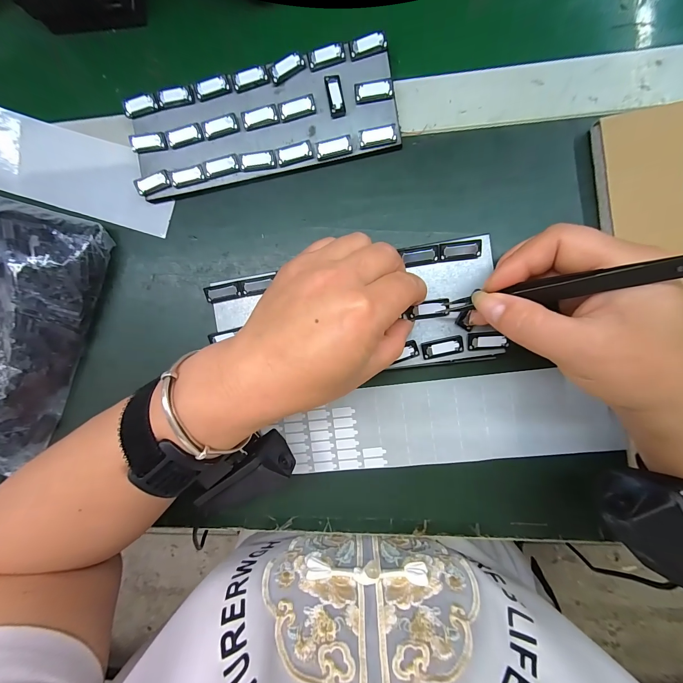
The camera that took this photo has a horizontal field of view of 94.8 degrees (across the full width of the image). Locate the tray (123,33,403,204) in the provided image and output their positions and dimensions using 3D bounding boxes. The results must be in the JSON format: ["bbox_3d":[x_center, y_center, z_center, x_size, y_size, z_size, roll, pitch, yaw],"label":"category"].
[{"bbox_3d":[-0.060,-0.161,0.234,0.195,0.014,0.074,-9,90,6],"label":"tray"}]

